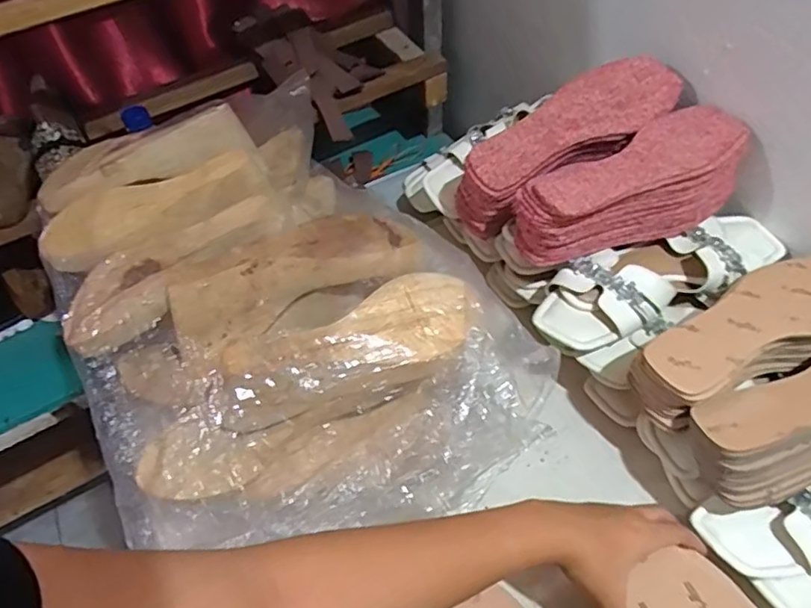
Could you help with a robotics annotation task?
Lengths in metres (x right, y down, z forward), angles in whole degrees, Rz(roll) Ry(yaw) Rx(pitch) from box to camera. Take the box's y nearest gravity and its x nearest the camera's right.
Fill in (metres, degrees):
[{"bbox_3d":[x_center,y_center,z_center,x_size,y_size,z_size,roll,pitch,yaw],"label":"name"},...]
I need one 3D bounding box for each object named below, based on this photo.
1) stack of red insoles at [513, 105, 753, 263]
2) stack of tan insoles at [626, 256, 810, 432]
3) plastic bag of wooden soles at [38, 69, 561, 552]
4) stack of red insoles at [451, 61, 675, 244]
[{"bbox_3d":[0.232,-0.115,0.591,0.246,0.084,0.098,-29,55,-17],"label":"stack of red insoles"},{"bbox_3d":[0.311,0.024,0.526,0.242,0.056,0.091,-23,54,-12],"label":"stack of tan insoles"},{"bbox_3d":[-0.139,-0.012,0.524,0.331,0.118,0.471,-33,56,-19],"label":"plastic bag of wooden soles"},{"bbox_3d":[0.173,-0.176,0.632,0.264,0.089,0.085,-34,55,-1],"label":"stack of red insoles"}]

